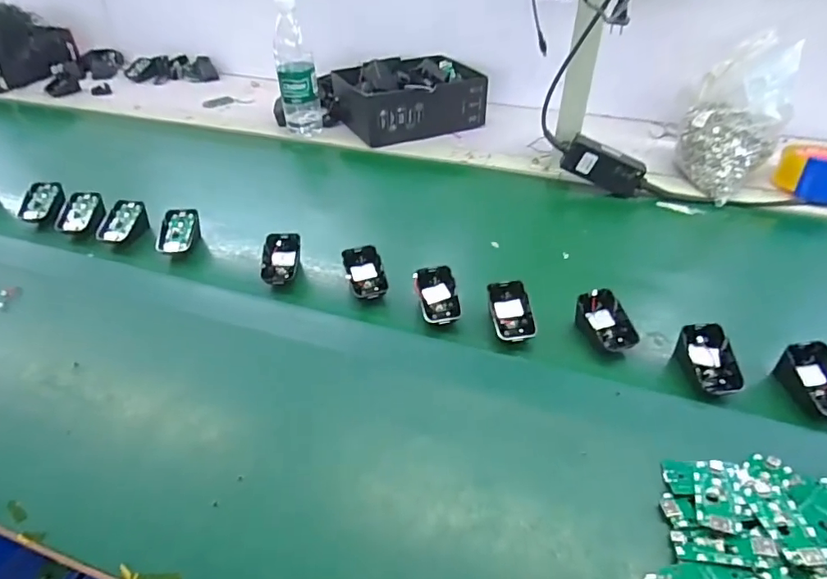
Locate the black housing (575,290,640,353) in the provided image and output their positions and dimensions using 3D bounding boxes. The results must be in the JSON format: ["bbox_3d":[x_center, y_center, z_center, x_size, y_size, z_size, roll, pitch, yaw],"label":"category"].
[{"bbox_3d":[0.202,0.036,0.525,0.049,0.045,0.064,-12,42,-12],"label":"black housing"}]

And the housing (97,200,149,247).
[{"bbox_3d":[-0.402,-0.089,0.685,0.047,0.038,0.070,11,43,14],"label":"housing"}]

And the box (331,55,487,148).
[{"bbox_3d":[-0.001,-0.358,0.933,0.260,0.091,0.162,-15,43,-15],"label":"box"}]

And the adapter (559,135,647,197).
[{"bbox_3d":[0.283,-0.182,0.741,0.116,0.054,0.031,27,45,0],"label":"adapter"}]

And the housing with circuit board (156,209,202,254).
[{"bbox_3d":[-0.314,-0.071,0.663,0.044,0.043,0.069,5,41,7],"label":"housing with circuit board"}]

